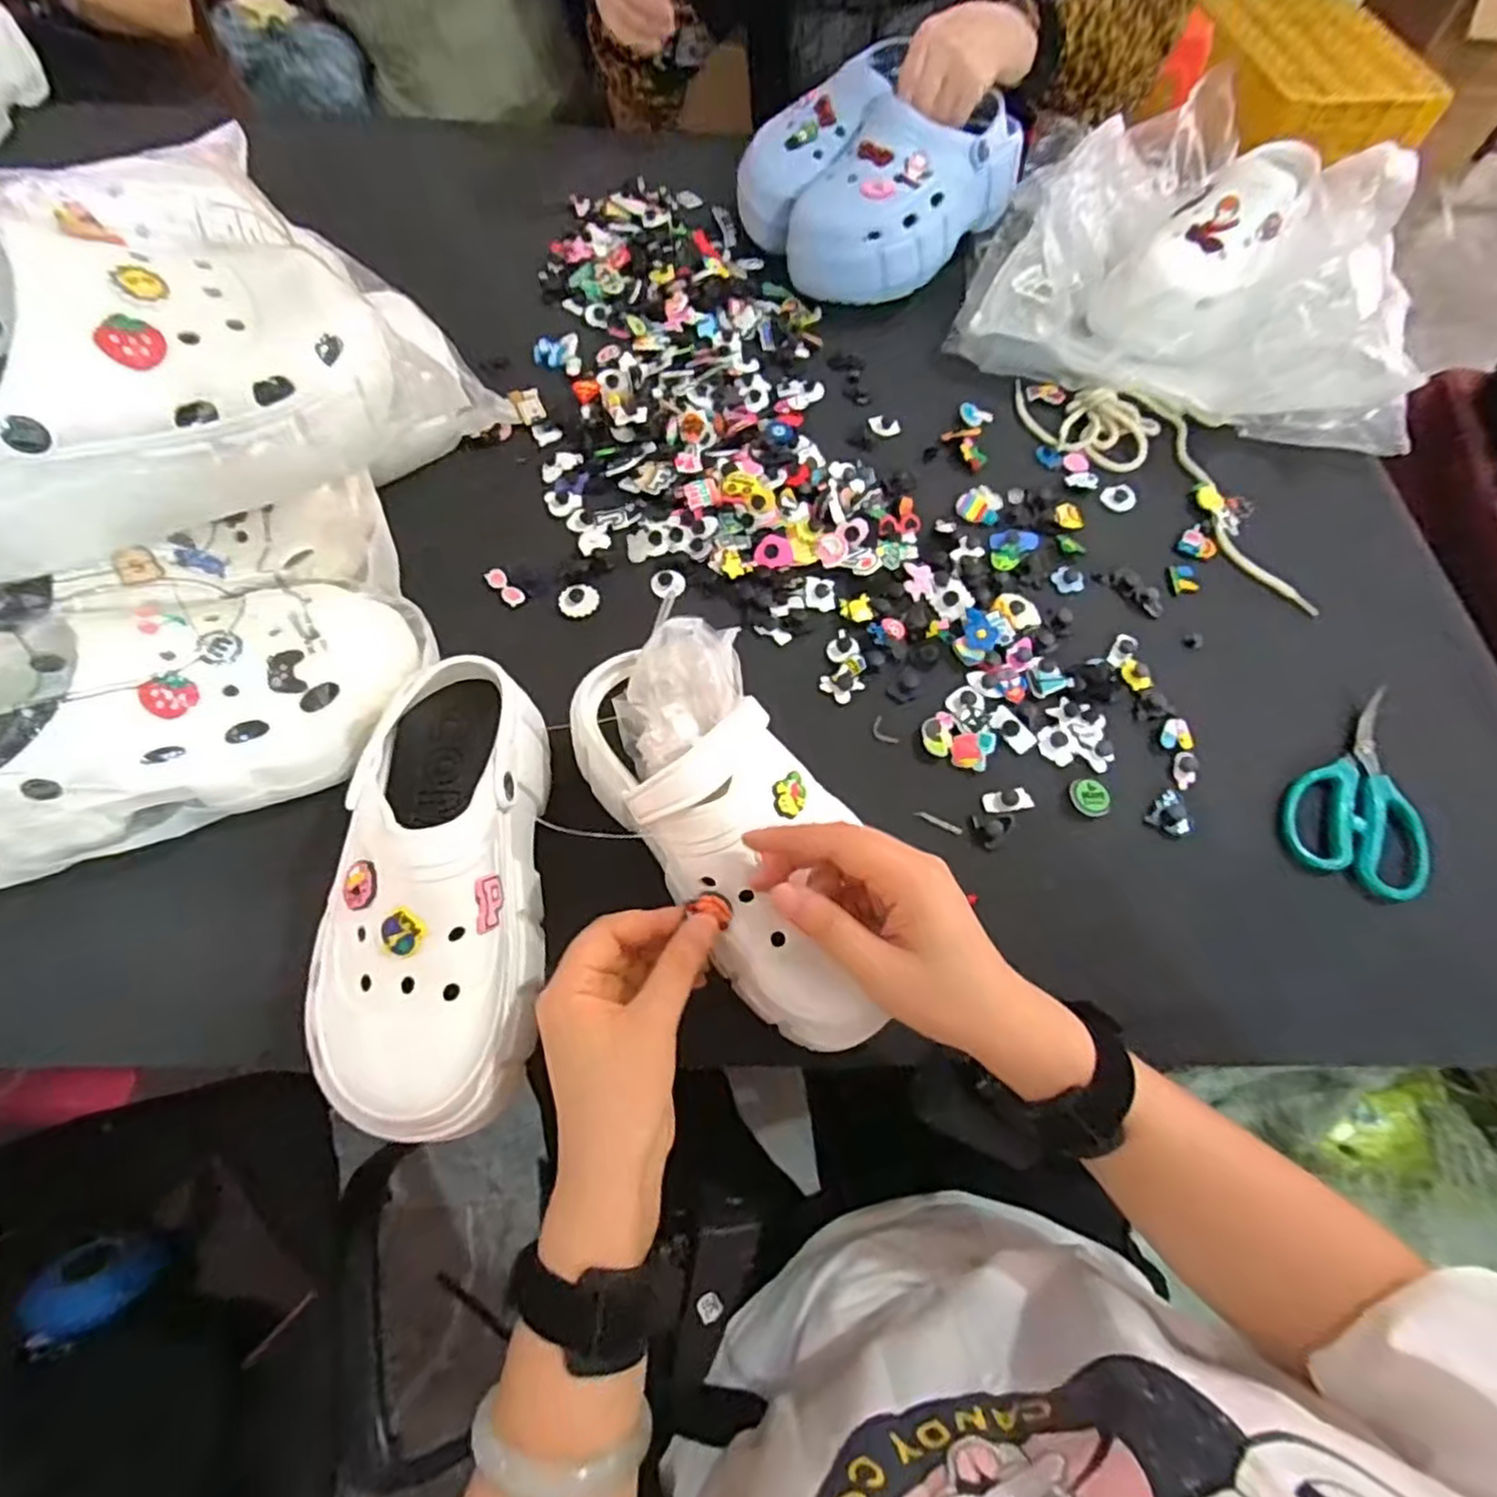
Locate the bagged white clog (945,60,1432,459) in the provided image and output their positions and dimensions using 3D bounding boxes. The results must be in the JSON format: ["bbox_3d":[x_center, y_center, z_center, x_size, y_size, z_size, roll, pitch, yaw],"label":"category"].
[{"bbox_3d":[0.411,-0.453,0.636,0.369,0.126,0.331,21,65,7],"label":"bagged white clog"}]

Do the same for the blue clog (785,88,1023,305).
[{"bbox_3d":[0.145,-0.513,0.654,0.121,0.093,0.218,40,69,15],"label":"blue clog"}]

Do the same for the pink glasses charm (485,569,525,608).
[{"bbox_3d":[-0.181,-0.121,0.525,0.014,0.004,0.038,-39,72,-19],"label":"pink glasses charm"}]

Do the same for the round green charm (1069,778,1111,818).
[{"bbox_3d":[0.222,0.031,0.458,0.027,0.005,0.025,0,63,-1],"label":"round green charm"}]

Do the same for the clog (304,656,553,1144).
[{"bbox_3d":[-0.165,0.071,0.367,0.099,0.089,0.226,-4,64,-5],"label":"clog"}]

